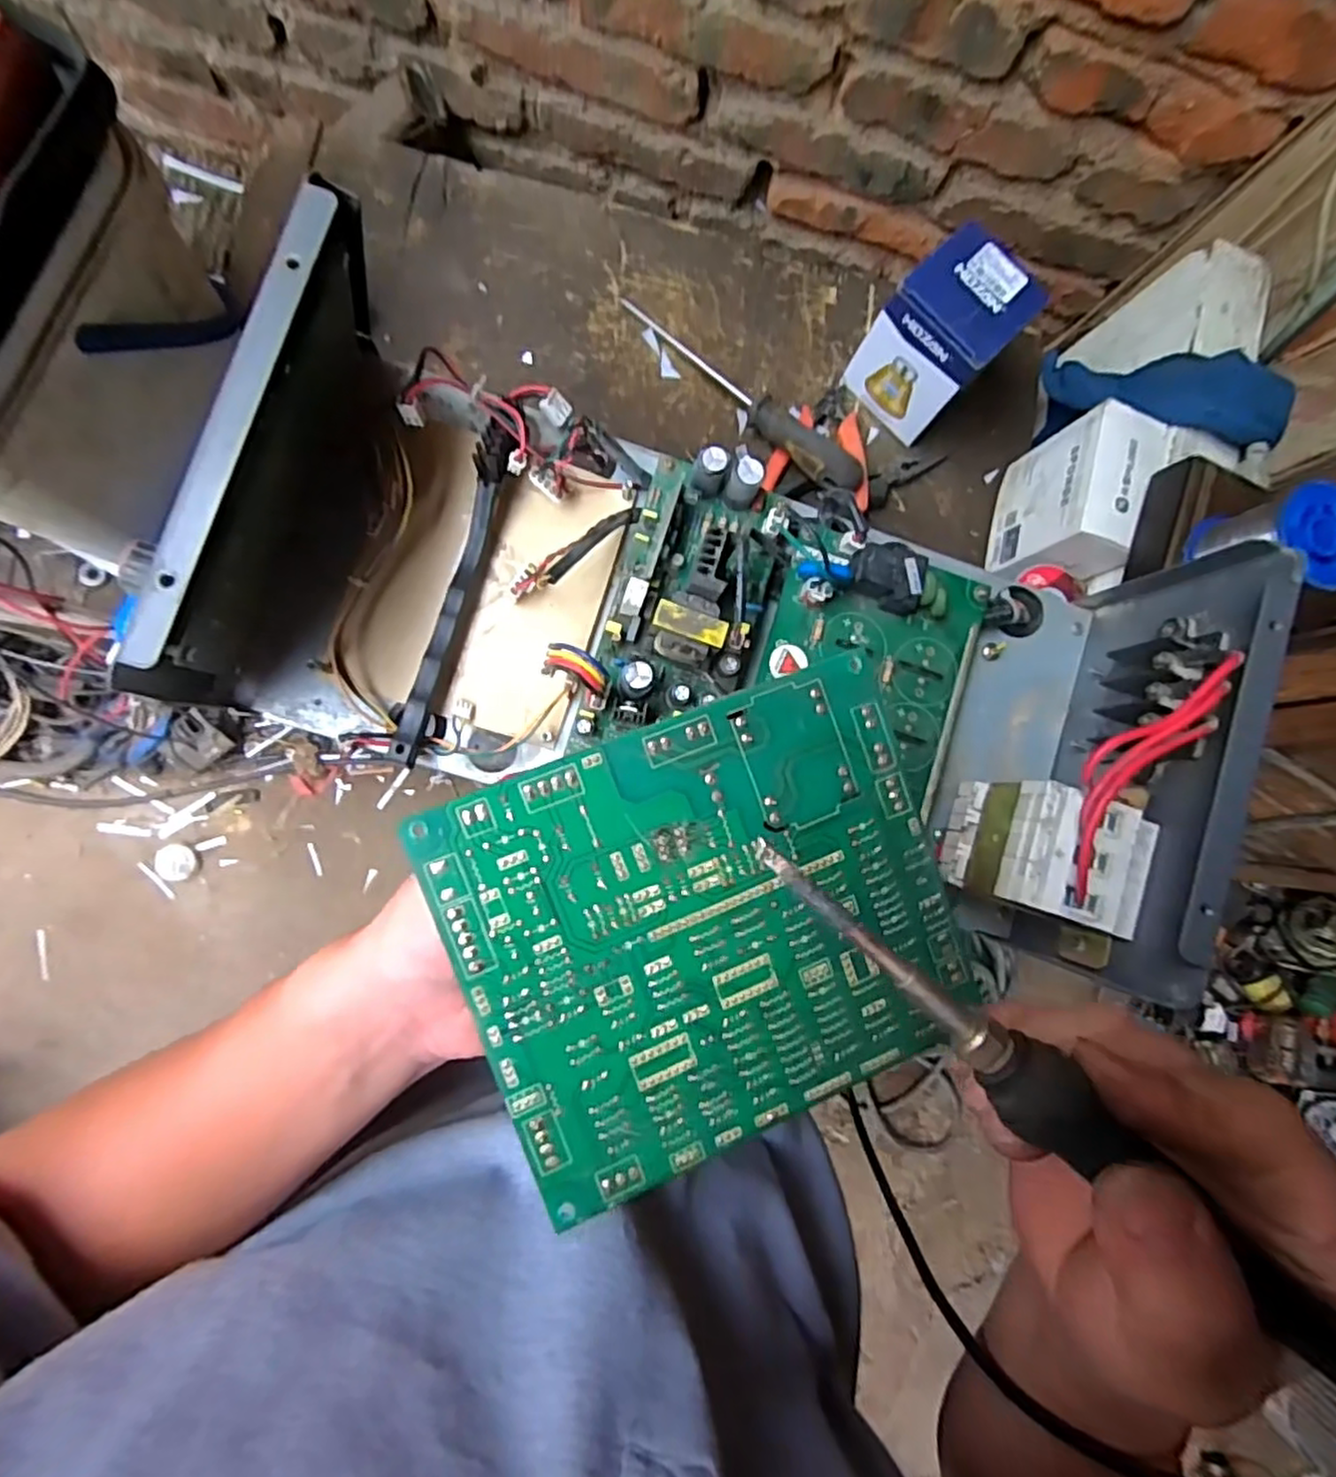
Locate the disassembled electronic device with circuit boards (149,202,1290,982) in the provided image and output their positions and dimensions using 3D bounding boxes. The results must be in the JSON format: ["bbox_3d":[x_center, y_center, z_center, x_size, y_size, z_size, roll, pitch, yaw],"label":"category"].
[{"bbox_3d":[0.037,-0.045,0.309,0.413,0.141,0.185,17,84,-6],"label":"disassembled electronic device with circuit boards"}]

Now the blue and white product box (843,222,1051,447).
[{"bbox_3d":[0.202,-0.297,0.528,0.084,0.114,0.079,43,82,-3],"label":"blue and white product box"}]

